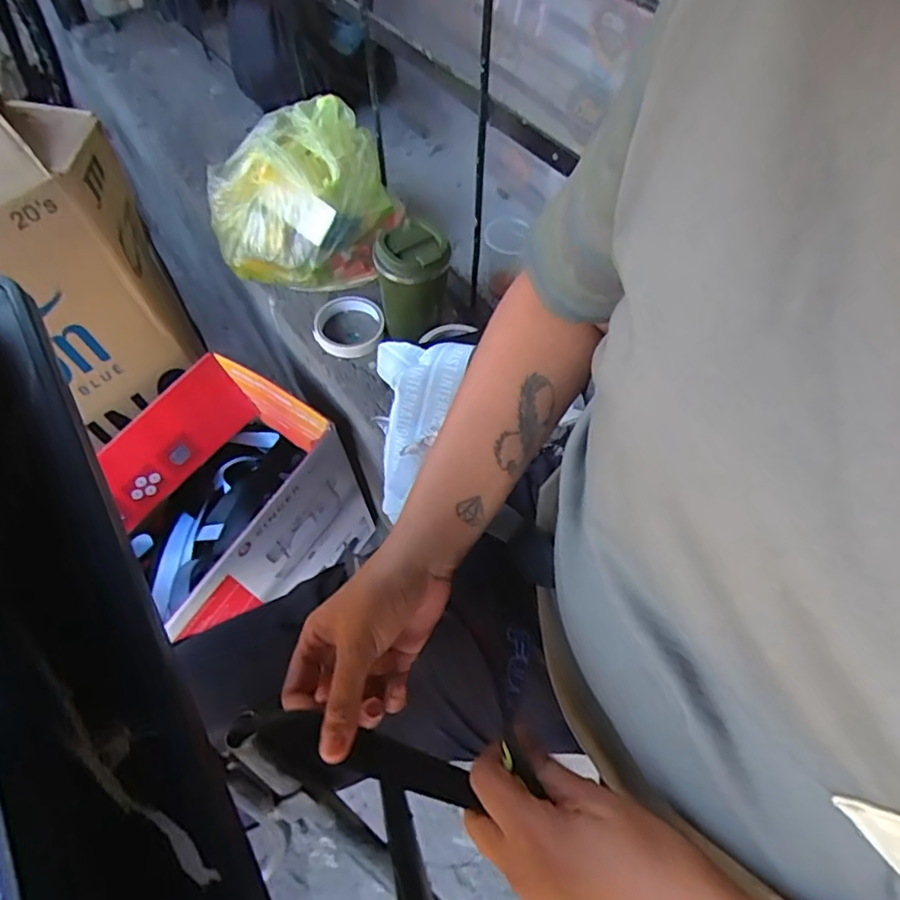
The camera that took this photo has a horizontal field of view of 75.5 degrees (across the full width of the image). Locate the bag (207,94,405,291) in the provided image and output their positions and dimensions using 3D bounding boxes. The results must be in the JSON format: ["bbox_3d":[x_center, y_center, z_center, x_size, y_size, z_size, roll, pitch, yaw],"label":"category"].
[{"bbox_3d":[-0.195,-0.320,0.760,0.221,0.172,0.164,-20,60,-13],"label":"bag"}]

